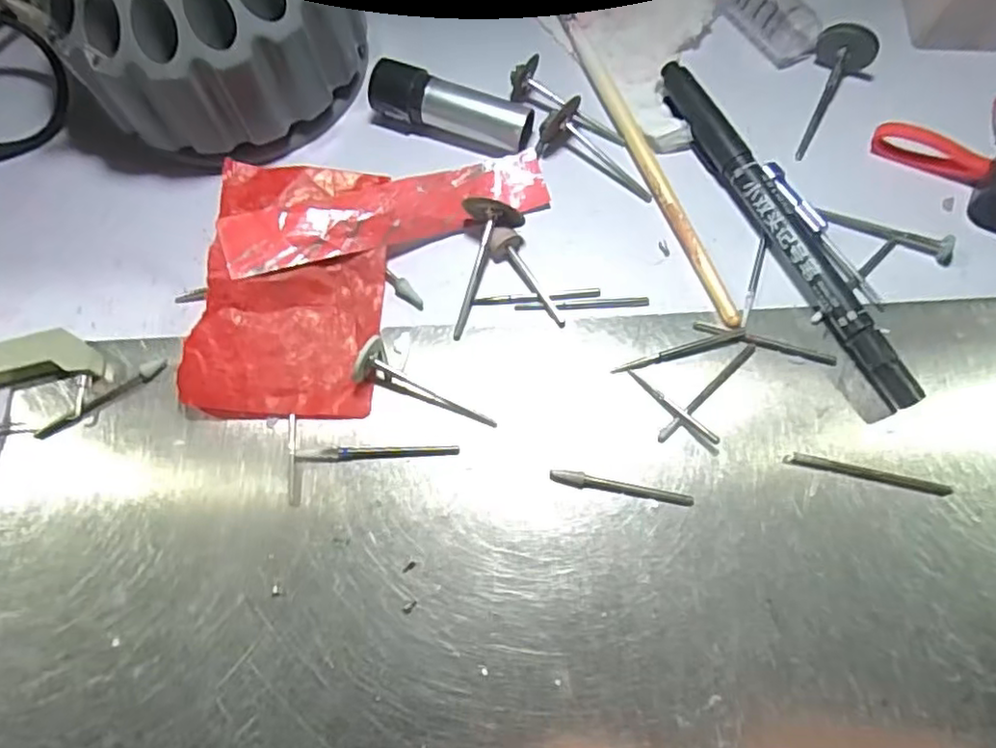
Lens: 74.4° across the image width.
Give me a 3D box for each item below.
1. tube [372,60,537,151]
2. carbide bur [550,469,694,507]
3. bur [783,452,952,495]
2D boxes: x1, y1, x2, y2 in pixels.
[{"bbox_3d":[-0.016,-0.095,0.234,0.059,0.016,0.014,17,70,9],"label":"tube"},{"bbox_3d":[0.036,0.033,0.190,0.041,0.006,0.004,8,69,5],"label":"carbide bur"},{"bbox_3d":[0.107,0.029,0.189,0.045,0.004,0.004,13,70,7],"label":"bur"}]

